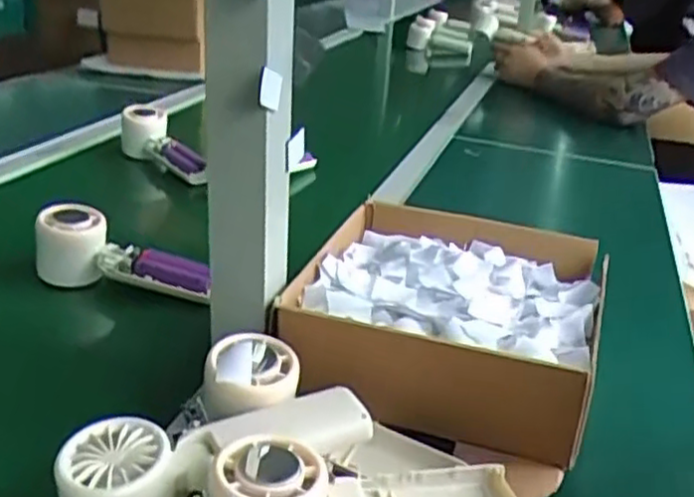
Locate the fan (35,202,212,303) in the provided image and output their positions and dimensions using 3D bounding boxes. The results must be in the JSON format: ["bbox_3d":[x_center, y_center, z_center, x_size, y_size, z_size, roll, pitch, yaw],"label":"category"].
[{"bbox_3d":[-0.188,0.007,0.620,0.156,0.063,0.043,9,26,9],"label":"fan"}]

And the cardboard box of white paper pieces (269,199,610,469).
[{"bbox_3d":[0.078,0.051,0.546,0.207,0.080,0.224,13,27,17],"label":"cardboard box of white paper pieces"}]

